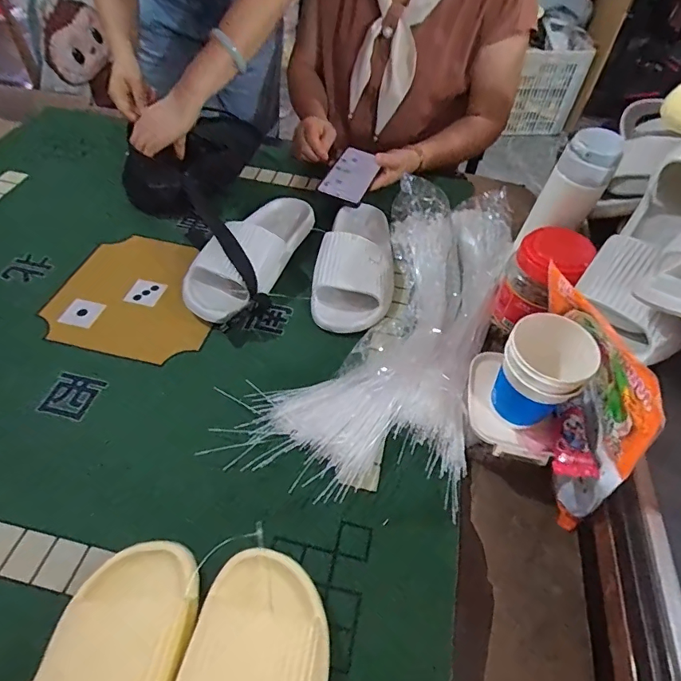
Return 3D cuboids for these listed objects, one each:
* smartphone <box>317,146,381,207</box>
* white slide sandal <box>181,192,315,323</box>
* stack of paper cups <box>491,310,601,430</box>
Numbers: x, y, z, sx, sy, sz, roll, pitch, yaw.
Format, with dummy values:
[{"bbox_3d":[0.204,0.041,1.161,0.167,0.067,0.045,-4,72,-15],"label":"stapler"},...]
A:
[{"bbox_3d":[0.019,-0.270,0.761,0.069,0.008,0.124,25,59,3],"label":"smartphone"},{"bbox_3d":[-0.121,-0.145,0.654,0.100,0.064,0.268,17,50,11],"label":"white slide sandal"},{"bbox_3d":[0.177,0.032,0.421,0.070,0.106,0.080,28,53,20],"label":"stack of paper cups"}]

